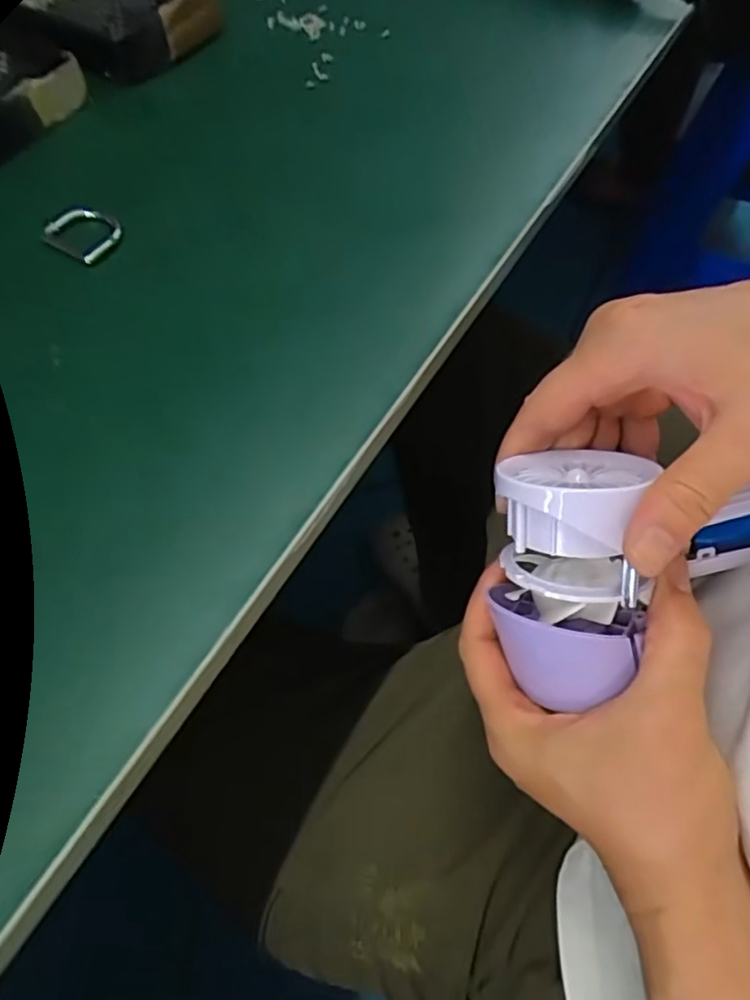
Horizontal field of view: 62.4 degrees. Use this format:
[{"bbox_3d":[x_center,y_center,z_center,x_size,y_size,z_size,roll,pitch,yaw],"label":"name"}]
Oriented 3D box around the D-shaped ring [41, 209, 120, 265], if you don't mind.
[{"bbox_3d":[-0.138,-0.128,0.299,0.033,0.010,0.030,34,65,10],"label":"D-shaped ring"}]

